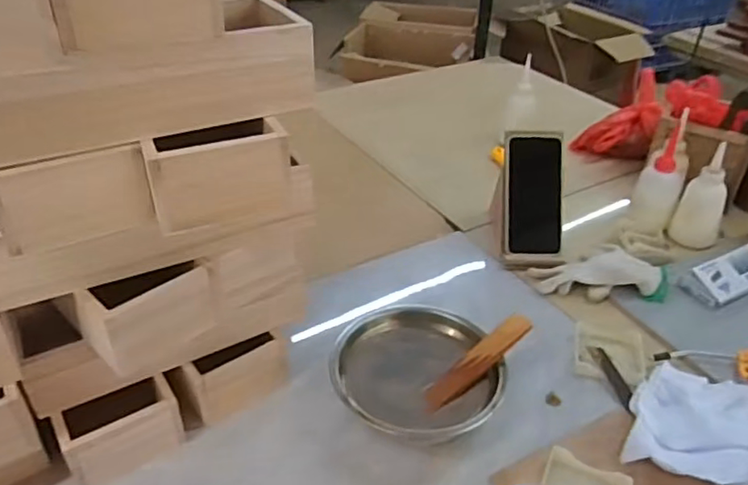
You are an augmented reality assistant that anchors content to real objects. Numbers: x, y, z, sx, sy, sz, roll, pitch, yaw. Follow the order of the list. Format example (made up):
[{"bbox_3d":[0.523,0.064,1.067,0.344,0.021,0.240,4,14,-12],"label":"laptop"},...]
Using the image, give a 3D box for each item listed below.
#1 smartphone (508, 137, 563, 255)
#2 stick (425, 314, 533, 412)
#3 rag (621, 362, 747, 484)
[{"bbox_3d":[0.225,-0.065,0.838,0.072,0.160,0.012,-1,3,2],"label":"smartphone"},{"bbox_3d":[0.106,0.120,0.609,0.137,0.007,0.026,-38,69,-13],"label":"stick"},{"bbox_3d":[0.347,0.178,0.588,0.171,0.030,0.148,16,38,20],"label":"rag"}]

